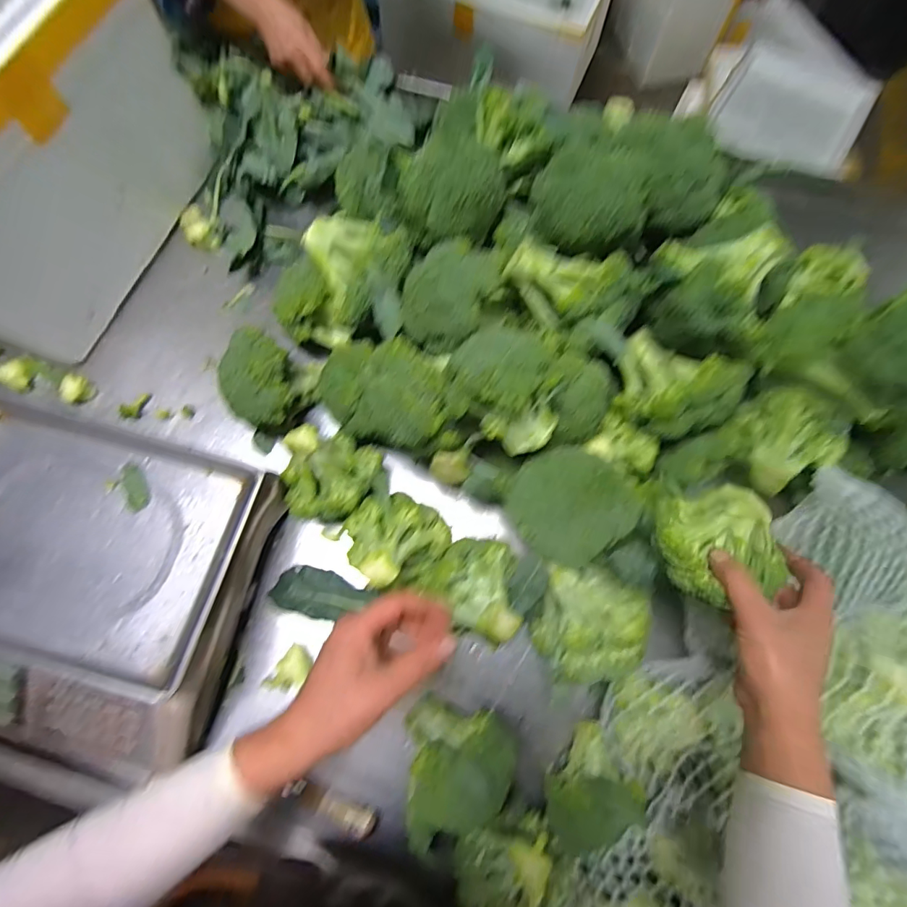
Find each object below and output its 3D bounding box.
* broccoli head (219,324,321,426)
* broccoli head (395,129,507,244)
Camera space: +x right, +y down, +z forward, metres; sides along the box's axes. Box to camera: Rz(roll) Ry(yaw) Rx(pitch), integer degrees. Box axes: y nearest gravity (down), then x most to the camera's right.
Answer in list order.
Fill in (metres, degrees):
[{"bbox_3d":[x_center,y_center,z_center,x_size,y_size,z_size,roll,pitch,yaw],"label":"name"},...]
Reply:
[{"bbox_3d":[-0.241,-0.094,0.596,0.101,0.092,0.115,15,74,4],"label":"broccoli head"},{"bbox_3d":[-0.004,-0.286,0.504,0.108,0.087,0.095,26,75,7],"label":"broccoli head"}]

